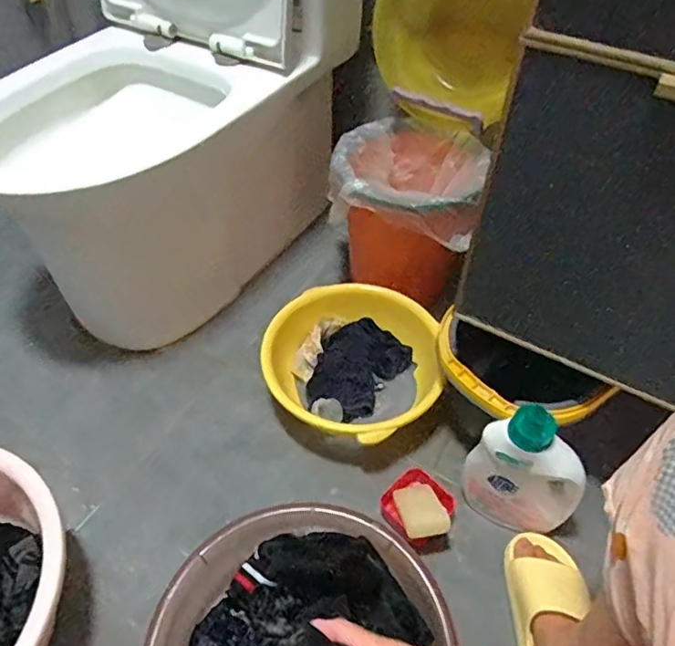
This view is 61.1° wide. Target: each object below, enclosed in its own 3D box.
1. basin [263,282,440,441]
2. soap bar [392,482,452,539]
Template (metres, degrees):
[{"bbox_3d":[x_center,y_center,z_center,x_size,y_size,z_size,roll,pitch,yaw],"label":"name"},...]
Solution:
[{"bbox_3d":[0.025,0.081,0.990,0.280,0.124,0.293,0,48,0],"label":"basin"},{"bbox_3d":[0.125,0.274,0.840,0.065,0.016,0.098,-18,32,-3],"label":"soap bar"}]

